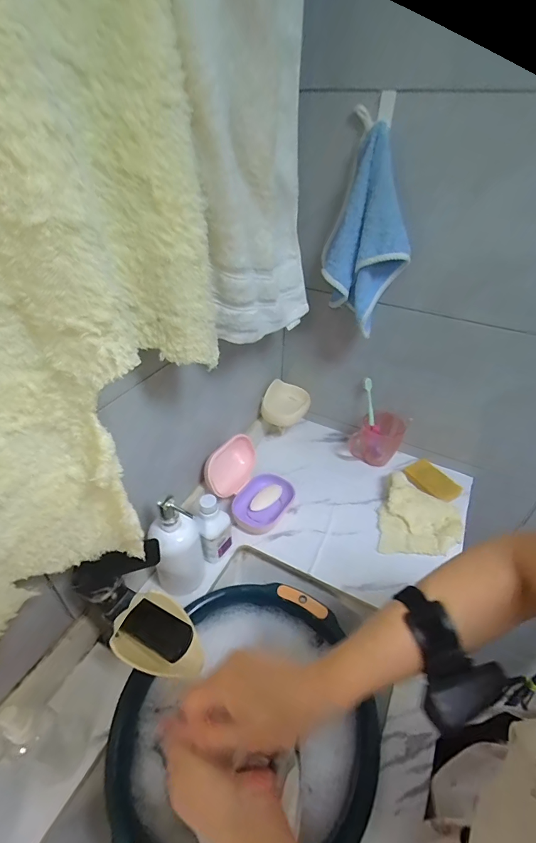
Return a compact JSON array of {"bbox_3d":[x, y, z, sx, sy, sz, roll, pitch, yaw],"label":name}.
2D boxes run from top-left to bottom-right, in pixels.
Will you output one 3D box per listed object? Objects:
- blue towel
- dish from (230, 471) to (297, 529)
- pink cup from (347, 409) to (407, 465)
[{"bbox_3d":[0.168,-0.324,0.642,0.126,0.316,0.102,3,19,1],"label":"blue towel"},{"bbox_3d":[-0.007,0.153,0.745,0.081,0.044,0.120,25,45,25],"label":"dish"},{"bbox_3d":[0.245,0.039,0.855,0.100,0.100,0.081,21,43,21],"label":"pink cup"}]

